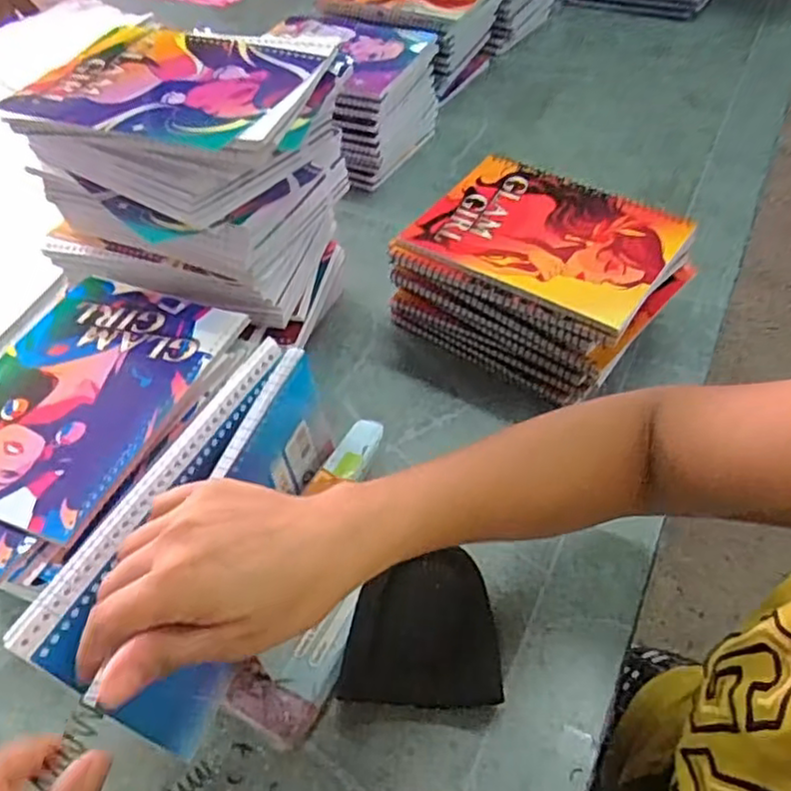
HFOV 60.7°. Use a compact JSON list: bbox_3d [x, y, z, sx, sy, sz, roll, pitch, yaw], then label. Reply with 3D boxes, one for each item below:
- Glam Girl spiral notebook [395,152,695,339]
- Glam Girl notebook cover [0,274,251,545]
[{"bbox_3d":[0.123,-0.131,0.567,0.199,0.020,0.160,26,56,22],"label":"Glam Girl spiral notebook"},{"bbox_3d":[-0.216,-0.007,0.454,0.150,0.009,0.196,18,53,16],"label":"Glam Girl notebook cover"}]

